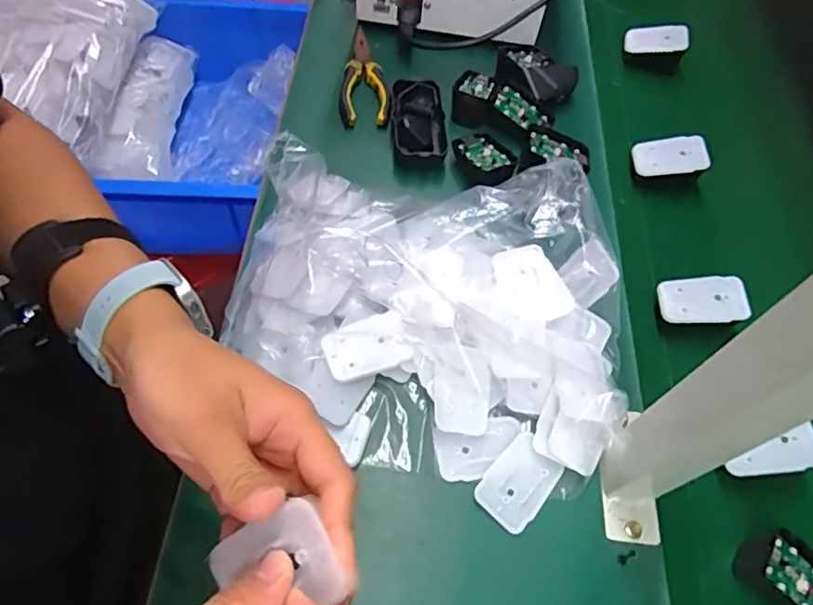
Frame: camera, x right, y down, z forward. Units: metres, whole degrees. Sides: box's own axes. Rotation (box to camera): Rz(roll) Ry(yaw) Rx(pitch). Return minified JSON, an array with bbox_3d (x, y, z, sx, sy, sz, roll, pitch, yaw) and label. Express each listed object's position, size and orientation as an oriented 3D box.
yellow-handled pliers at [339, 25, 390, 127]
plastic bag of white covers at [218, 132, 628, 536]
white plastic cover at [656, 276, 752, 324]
[{"bbox_3d":[-0.044,-0.248,0.636,0.051,0.016,0.143,3,59,-3],"label":"yellow-handled pliers"},{"bbox_3d":[0.012,-0.004,0.445,0.306,0.116,0.247,13,59,4],"label":"plastic bag of white covers"},{"bbox_3d":[0.255,-0.002,0.505,0.069,0.005,0.041,-4,71,13],"label":"white plastic cover"}]

